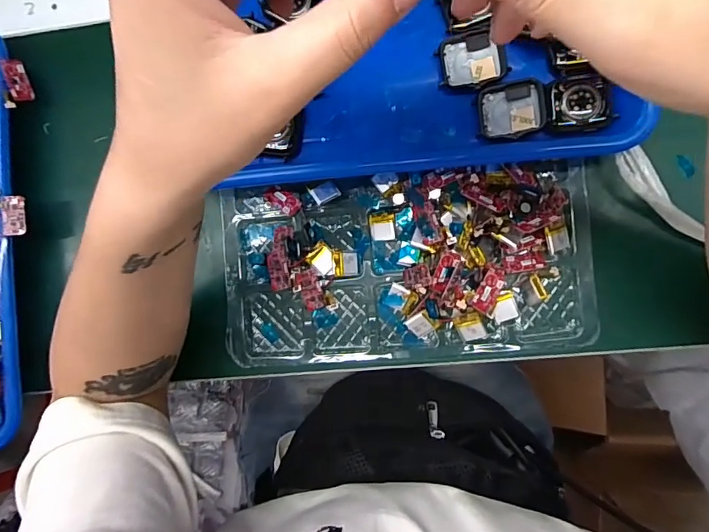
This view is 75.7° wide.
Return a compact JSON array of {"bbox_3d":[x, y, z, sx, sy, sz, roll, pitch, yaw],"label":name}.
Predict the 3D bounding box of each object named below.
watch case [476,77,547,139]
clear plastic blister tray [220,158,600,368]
[{"bbox_3d":[0.107,-0.106,0.311,0.043,0.009,0.038,-5,87,6],"label":"watch case"},{"bbox_3d":[0.033,0.001,0.326,0.257,0.034,0.132,-4,87,6],"label":"clear plastic blister tray"}]

